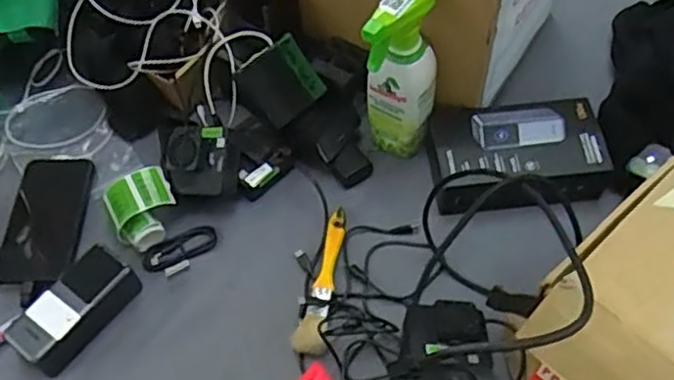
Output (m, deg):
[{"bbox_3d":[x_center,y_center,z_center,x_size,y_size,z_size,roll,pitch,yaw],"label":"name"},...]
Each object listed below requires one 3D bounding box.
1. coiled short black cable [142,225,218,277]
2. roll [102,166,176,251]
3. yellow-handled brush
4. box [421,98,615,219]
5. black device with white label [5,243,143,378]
[{"bbox_3d":[-0.171,0.068,0.759,0.083,0.008,0.040,-25,60,-11],"label":"coiled short black cable"},{"bbox_3d":[-0.214,0.020,0.759,0.068,0.051,0.074,-23,60,-10],"label":"roll"},{"bbox_3d":[-0.013,0.090,0.720,0.033,0.021,0.164,9,59,9],"label":"yellow-handled brush"},{"bbox_3d":[0.195,-0.039,0.762,0.186,0.056,0.119,-8,58,-2],"label":"box"},{"bbox_3d":[-0.267,0.120,0.701,0.062,0.057,0.128,28,64,19],"label":"black device with white label"}]

